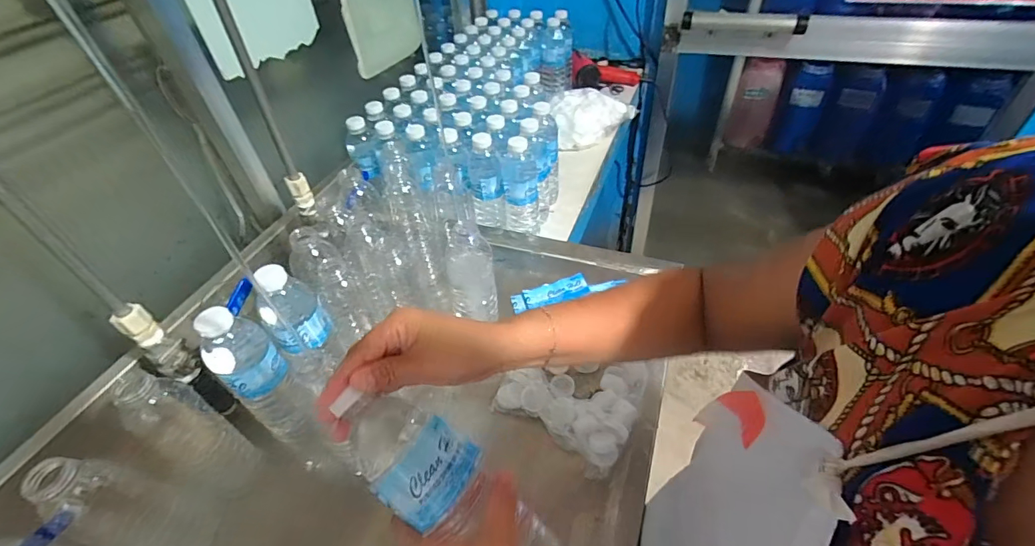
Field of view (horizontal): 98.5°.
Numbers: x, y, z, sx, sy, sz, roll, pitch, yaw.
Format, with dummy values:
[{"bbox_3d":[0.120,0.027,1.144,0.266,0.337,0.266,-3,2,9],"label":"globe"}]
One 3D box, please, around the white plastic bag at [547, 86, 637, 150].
[{"bbox_3d":[0.178,-0.384,1.076,0.223,0.080,0.124,-21,48,-15],"label":"white plastic bag"}]

